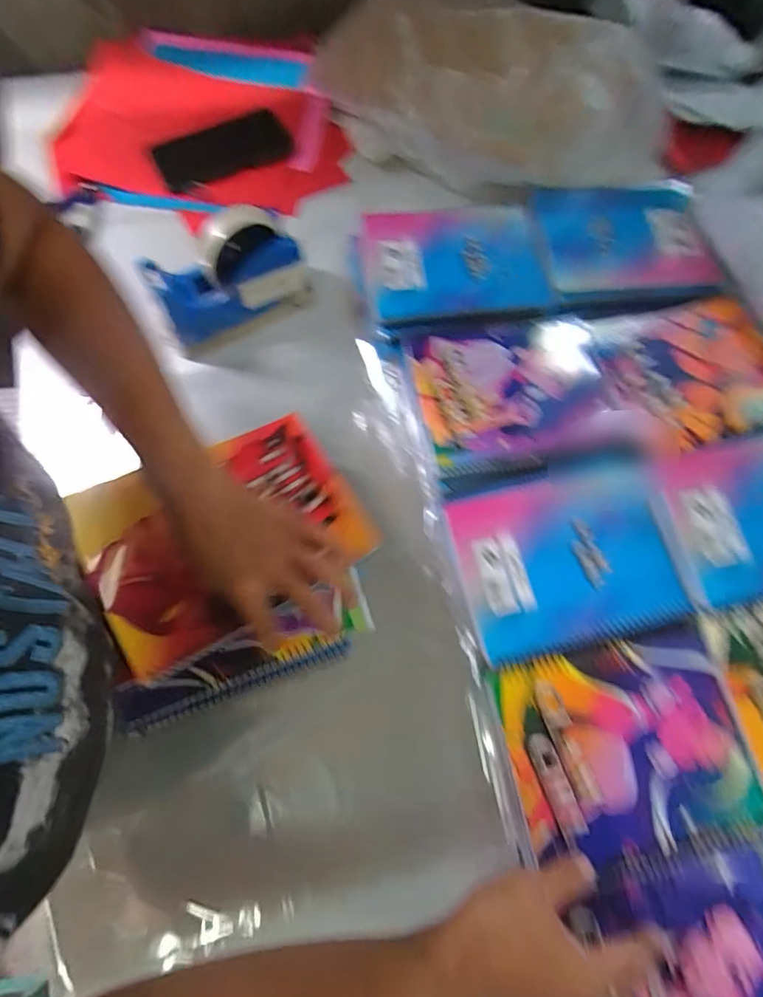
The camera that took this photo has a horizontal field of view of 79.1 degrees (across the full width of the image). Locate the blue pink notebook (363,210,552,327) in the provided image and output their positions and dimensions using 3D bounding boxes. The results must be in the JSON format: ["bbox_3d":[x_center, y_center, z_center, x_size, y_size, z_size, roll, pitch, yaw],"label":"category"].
[{"bbox_3d":[0.083,-0.268,0.521,0.189,0.013,0.155,-9,72,-2],"label":"blue pink notebook"}]

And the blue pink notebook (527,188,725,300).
[{"bbox_3d":[0.279,-0.304,0.542,0.190,0.019,0.148,-6,72,-1],"label":"blue pink notebook"}]

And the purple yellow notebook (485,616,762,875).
[{"bbox_3d":[0.200,0.201,0.376,0.193,0.013,0.158,-11,73,-3],"label":"purple yellow notebook"}]

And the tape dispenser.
[{"bbox_3d":[-0.154,-0.219,0.469,0.155,0.104,0.058,-29,76,-10],"label":"tape dispenser"}]

